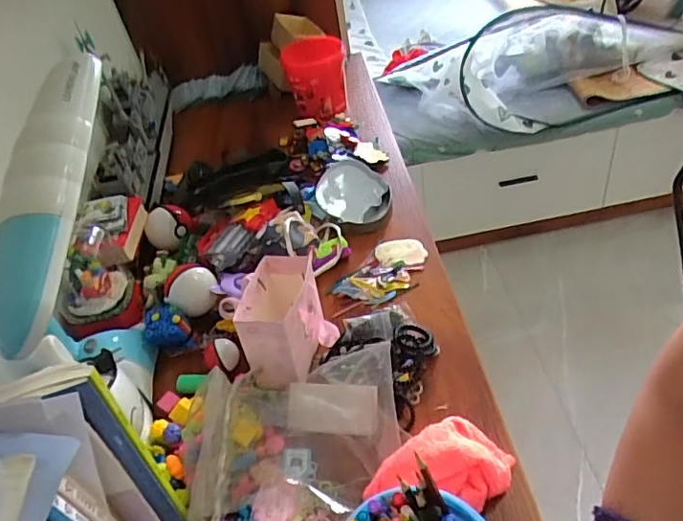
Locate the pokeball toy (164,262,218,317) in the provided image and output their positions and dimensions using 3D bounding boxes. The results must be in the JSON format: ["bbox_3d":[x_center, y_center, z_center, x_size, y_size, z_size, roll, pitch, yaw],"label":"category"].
[{"bbox_3d":[-0.211,0.044,0.793,0.074,0.059,0.065,-25,45,-13],"label":"pokeball toy"}]

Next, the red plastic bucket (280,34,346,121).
[{"bbox_3d":[-0.052,-0.388,1.174,0.125,0.154,0.101,-11,43,1],"label":"red plastic bucket"}]

